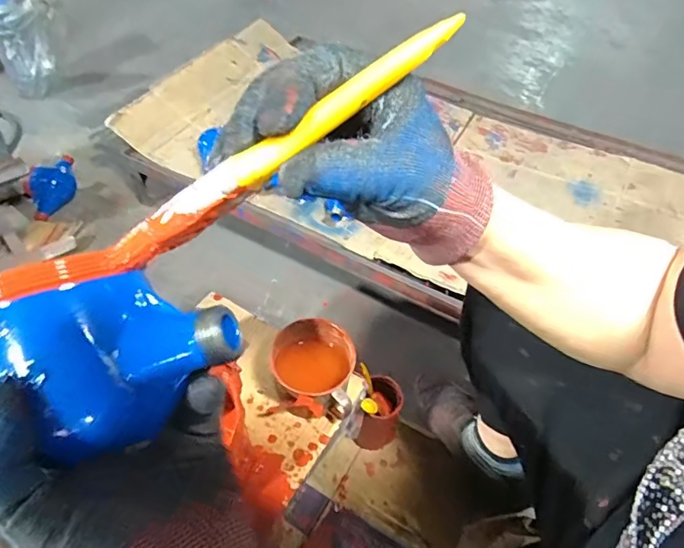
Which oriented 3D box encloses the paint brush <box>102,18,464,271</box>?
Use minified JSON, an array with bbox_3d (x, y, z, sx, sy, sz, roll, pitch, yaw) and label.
[{"bbox_3d":[-0.023,-0.056,0.208,0.171,0.017,0.010,-36,57,-1],"label":"paint brush"}]

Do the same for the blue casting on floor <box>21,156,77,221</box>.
[{"bbox_3d":[-0.658,-0.198,1.129,0.131,0.078,0.094,-34,59,-28],"label":"blue casting on floor"}]

